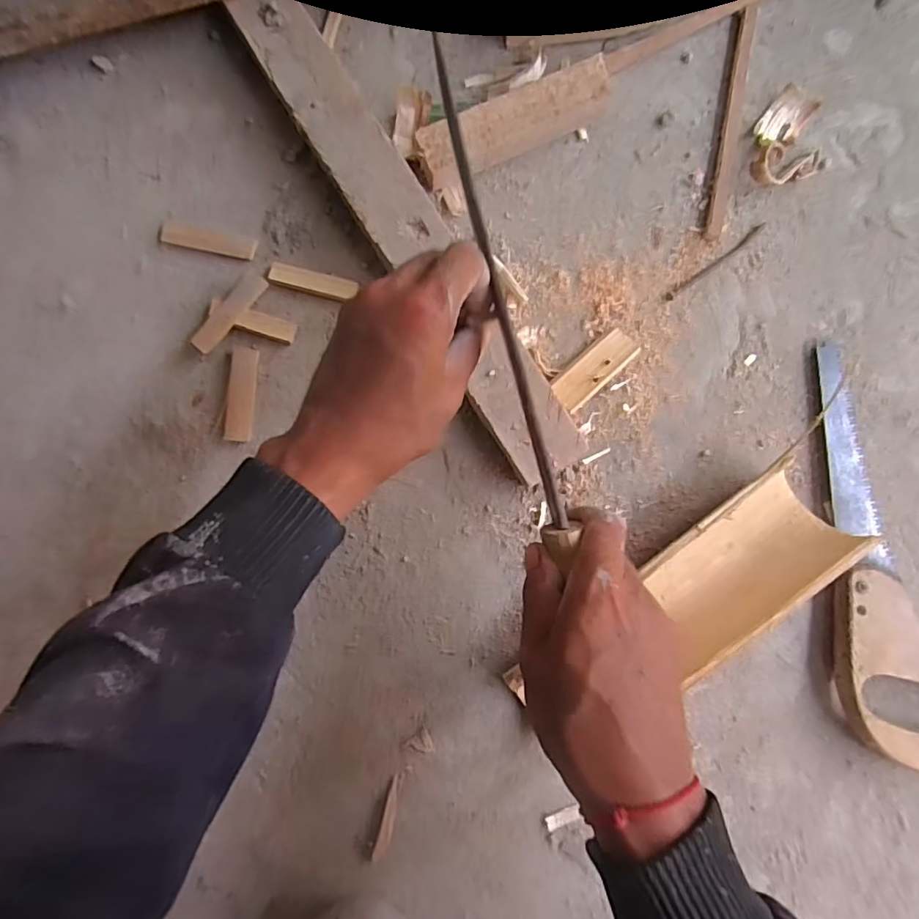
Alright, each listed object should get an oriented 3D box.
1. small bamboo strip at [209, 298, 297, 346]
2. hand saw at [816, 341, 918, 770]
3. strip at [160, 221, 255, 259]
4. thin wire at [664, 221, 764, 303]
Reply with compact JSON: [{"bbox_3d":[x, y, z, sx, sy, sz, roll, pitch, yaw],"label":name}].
[{"bbox_3d":[-0.167,-0.111,0.446,0.070,0.007,0.018,19,85,2],"label":"small bamboo strip"},{"bbox_3d":[0.327,0.068,0.419,0.096,0.022,0.314,-2,84,0],"label":"hand saw"},{"bbox_3d":[-0.203,-0.177,0.447,0.076,0.004,0.017,12,84,1],"label":"strip"},{"bbox_3d":[0.209,-0.161,0.452,0.102,0.004,0.007,-37,85,-3],"label":"thin wire"}]

